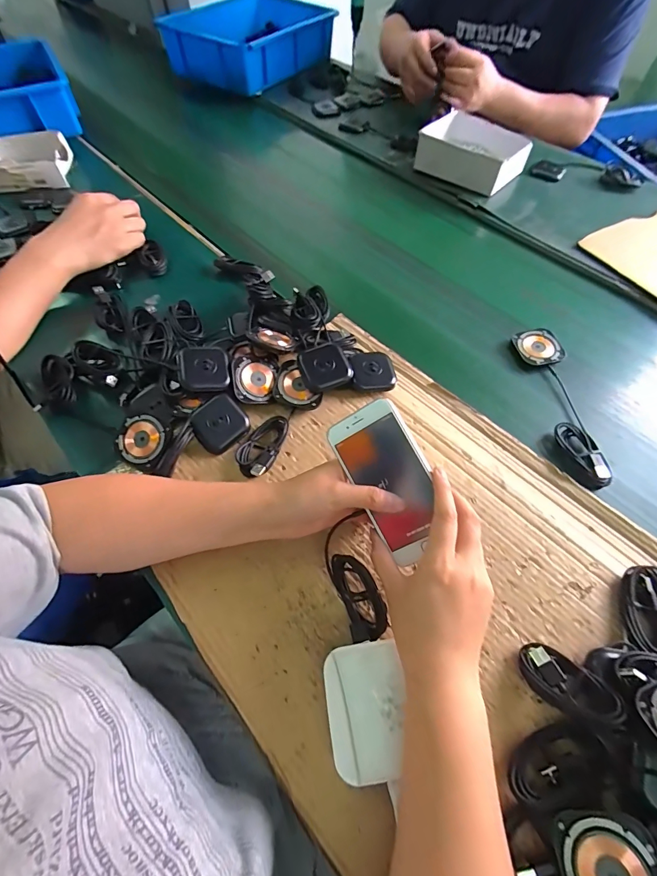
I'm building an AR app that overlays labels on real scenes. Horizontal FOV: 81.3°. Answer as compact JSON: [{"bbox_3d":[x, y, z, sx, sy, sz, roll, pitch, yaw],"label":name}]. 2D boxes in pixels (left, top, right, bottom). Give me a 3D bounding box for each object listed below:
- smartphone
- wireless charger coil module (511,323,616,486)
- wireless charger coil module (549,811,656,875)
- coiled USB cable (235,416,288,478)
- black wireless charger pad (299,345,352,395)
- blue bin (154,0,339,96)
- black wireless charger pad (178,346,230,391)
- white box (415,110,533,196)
[{"bbox_3d":[0.055,0.036,0.326,0.065,0.007,0.130,-32,81,16],"label":"smartphone"},{"bbox_3d":[0.290,-0.047,0.473,0.056,0.013,0.227,-3,60,-3],"label":"wireless charger coil module"},{"bbox_3d":[0.182,0.279,0.245,0.061,0.011,0.056,-17,52,11],"label":"wireless charger coil module"},{"bbox_3d":[-0.072,0.008,0.428,0.040,0.019,0.081,24,63,13],"label":"coiled USB cable"},{"bbox_3d":[-0.004,-0.086,0.460,0.059,0.013,0.056,-20,76,-9],"label":"black wireless charger pad"},{"bbox_3d":[-0.191,-1.000,0.967,0.270,0.105,0.419,30,64,15],"label":"blue bin"},{"bbox_3d":[-0.144,-0.082,0.442,0.053,0.010,0.057,-5,74,-20],"label":"black wireless charger pad"},{"bbox_3d":[0.271,-0.540,0.734,0.181,0.062,0.148,37,66,18],"label":"white box"}]

